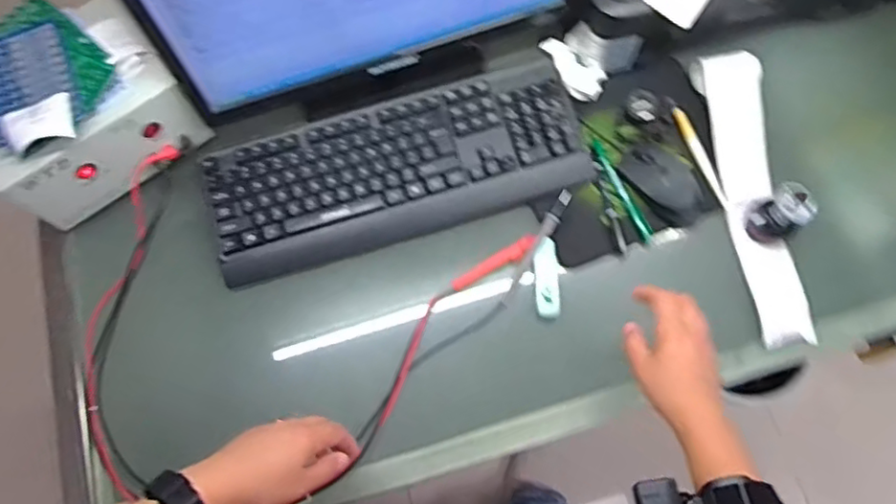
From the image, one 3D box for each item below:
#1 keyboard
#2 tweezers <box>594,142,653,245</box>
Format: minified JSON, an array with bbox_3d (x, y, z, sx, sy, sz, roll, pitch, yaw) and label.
[{"bbox_3d":[-0.060,-0.096,0.727,0.426,0.032,0.145,-16,71,-4],"label":"keyboard"},{"bbox_3d":[0.201,-0.074,0.728,0.015,0.008,0.136,-21,72,-5],"label":"tweezers"}]

